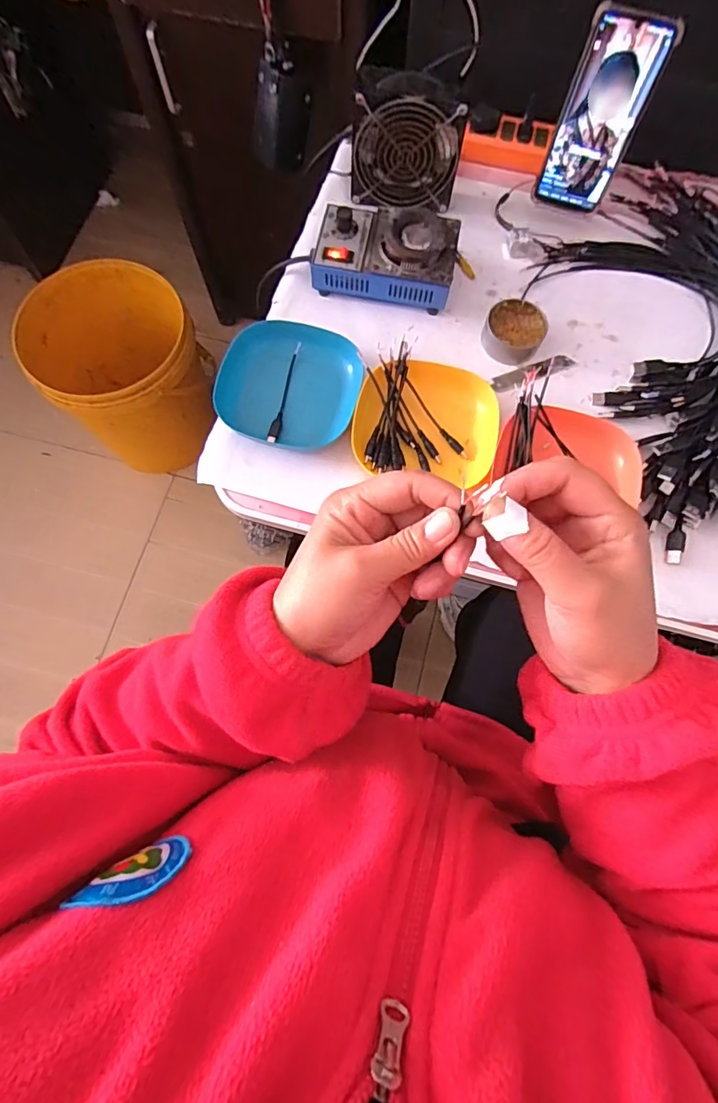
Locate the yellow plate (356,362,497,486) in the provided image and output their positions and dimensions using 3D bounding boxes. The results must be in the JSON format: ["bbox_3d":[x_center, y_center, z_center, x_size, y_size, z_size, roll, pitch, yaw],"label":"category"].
[{"bbox_3d":[0.067,-0.132,0.508,0.137,0.030,0.116,6,74,1],"label":"yellow plate"}]

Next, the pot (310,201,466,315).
[{"bbox_3d":[0.029,-0.328,0.548,0.150,0.055,0.094,9,74,2],"label":"pot"}]

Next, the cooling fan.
[{"bbox_3d":[0.053,-0.454,0.560,0.119,0.110,0.054,1,74,-1],"label":"cooling fan"}]

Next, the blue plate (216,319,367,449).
[{"bbox_3d":[-0.068,-0.173,0.510,0.131,0.027,0.134,0,74,-1],"label":"blue plate"}]

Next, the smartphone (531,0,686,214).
[{"bbox_3d":[0.248,-0.443,0.521,0.077,0.165,0.009,20,61,6],"label":"smartphone"}]

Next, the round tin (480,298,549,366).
[{"bbox_3d":[0.168,-0.238,0.543,0.063,0.024,0.064,0,74,-1],"label":"round tin"}]

